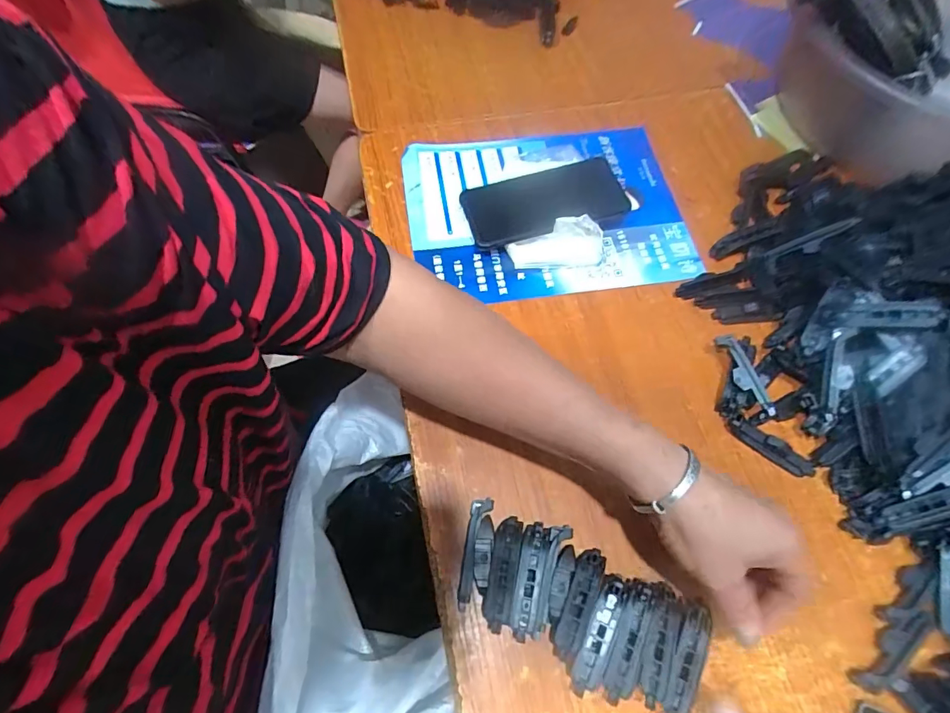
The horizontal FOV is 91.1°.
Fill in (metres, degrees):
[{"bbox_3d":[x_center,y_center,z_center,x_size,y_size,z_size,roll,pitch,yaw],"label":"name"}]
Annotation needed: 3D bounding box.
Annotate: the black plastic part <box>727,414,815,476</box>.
[{"bbox_3d":[0.243,0.075,0.383,0.072,0.011,0.016,35,68,14],"label":"black plastic part"}]

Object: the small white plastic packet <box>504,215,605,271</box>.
[{"bbox_3d":[0.079,-0.108,0.452,0.091,0.036,0.035,-6,64,-5],"label":"small white plastic packet"}]

